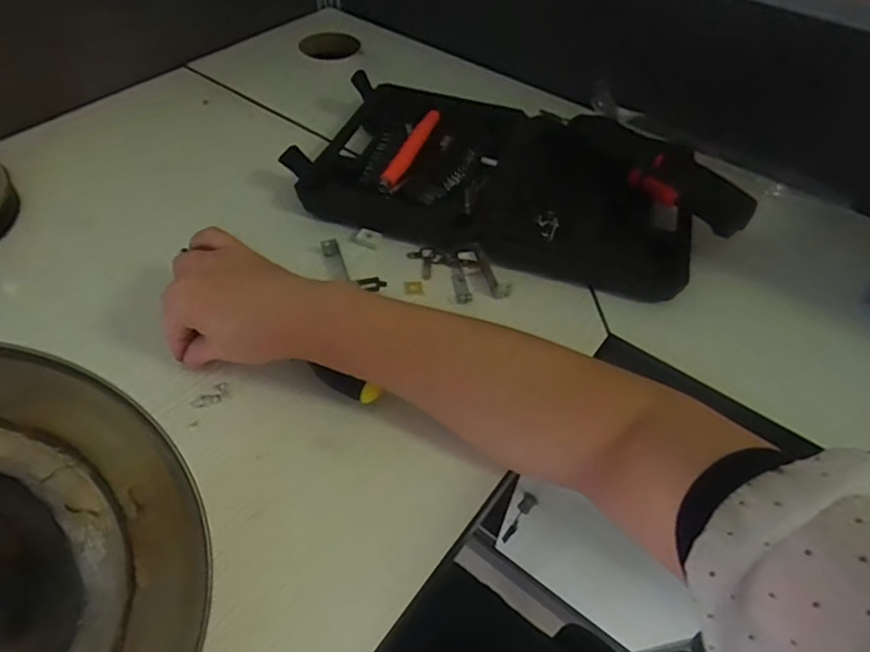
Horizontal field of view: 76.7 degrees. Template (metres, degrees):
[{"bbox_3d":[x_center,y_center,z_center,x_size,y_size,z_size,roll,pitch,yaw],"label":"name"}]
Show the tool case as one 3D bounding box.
[{"bbox_3d":[0.072,-0.149,0.504,0.379,0.055,0.205,15,53,13],"label":"tool case"}]

